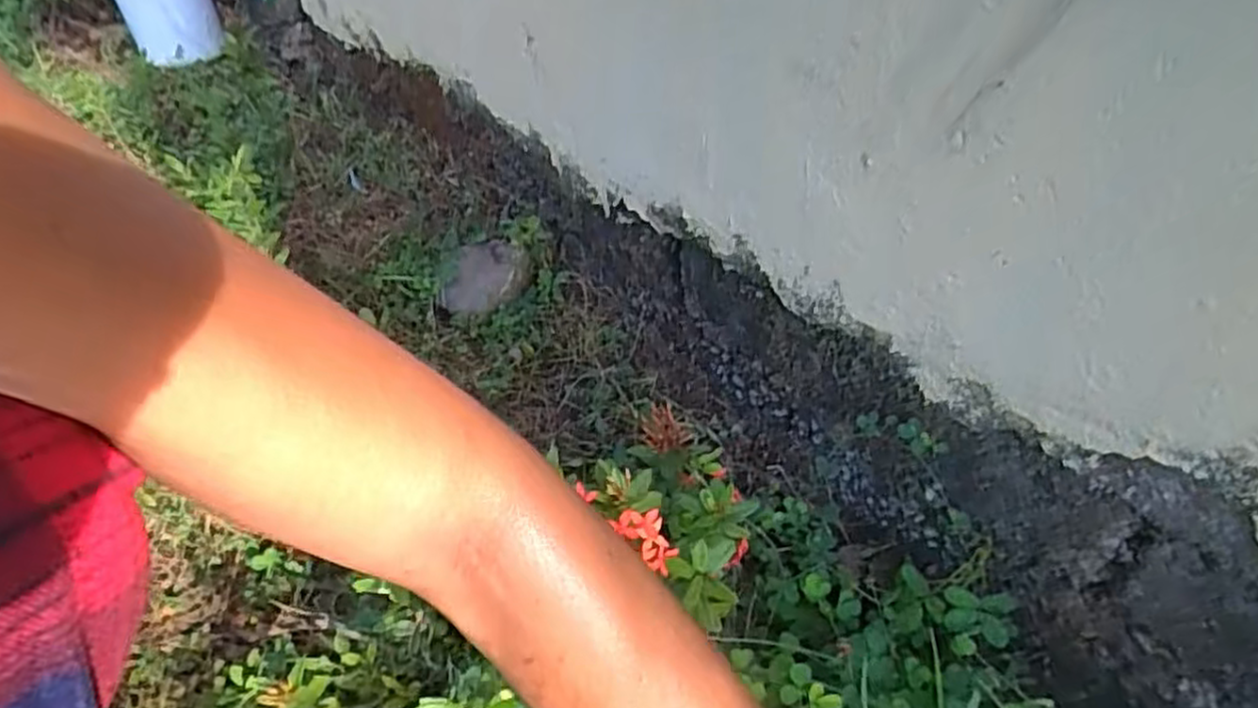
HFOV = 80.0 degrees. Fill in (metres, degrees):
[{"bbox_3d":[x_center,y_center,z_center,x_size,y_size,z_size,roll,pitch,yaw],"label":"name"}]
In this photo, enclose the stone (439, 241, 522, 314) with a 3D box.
[{"bbox_3d":[-0.167,-0.090,0.841,0.089,0.017,0.105,7,64,18],"label":"stone"}]

